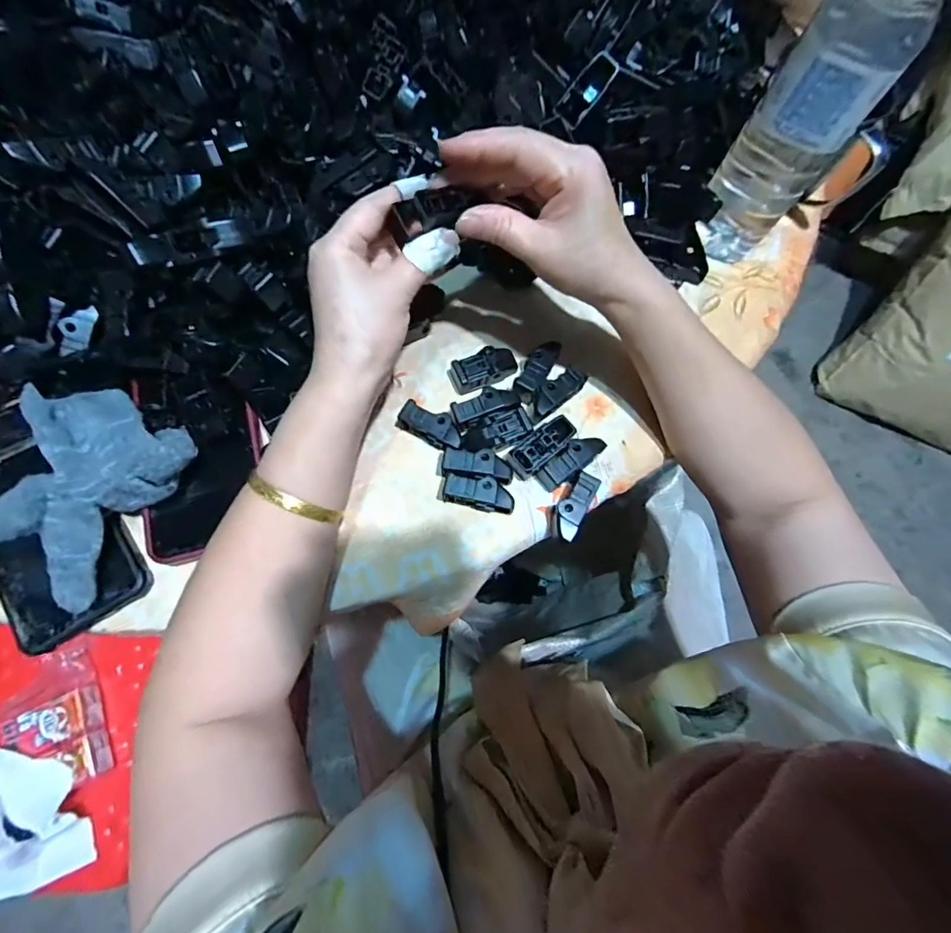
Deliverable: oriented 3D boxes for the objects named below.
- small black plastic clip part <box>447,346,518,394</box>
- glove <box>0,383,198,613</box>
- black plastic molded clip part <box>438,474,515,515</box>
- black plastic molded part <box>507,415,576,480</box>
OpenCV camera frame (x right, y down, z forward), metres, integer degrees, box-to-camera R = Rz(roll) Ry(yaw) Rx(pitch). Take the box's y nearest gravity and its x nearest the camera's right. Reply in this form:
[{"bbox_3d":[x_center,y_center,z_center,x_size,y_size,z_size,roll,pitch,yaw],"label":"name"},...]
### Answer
[{"bbox_3d":[0.006,-0.073,0.348,0.052,0.013,0.024,-21,75,-8],"label":"small black plastic clip part"},{"bbox_3d":[-0.253,0.004,0.285,0.120,0.036,0.120,32,75,7],"label":"glove"},{"bbox_3d":[0.001,0.018,0.320,0.051,0.018,0.020,15,74,3],"label":"black plastic molded clip part"},{"bbox_3d":[0.048,-0.014,0.332,0.056,0.015,0.022,-38,78,-12],"label":"black plastic molded part"}]

